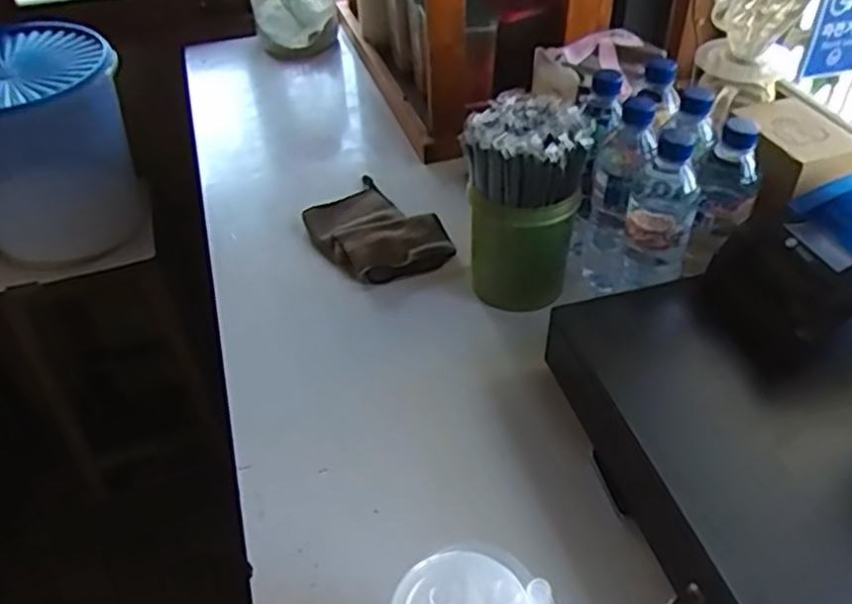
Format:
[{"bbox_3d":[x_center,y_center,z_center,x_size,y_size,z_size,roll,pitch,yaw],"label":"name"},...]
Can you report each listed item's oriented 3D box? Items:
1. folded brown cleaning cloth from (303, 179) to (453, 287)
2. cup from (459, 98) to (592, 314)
[{"bbox_3d":[-0.066,-0.086,0.901,0.137,0.032,0.192,-28,48,-25],"label":"folded brown cleaning cloth"},{"bbox_3d":[0.105,-0.096,0.769,0.116,0.219,0.103,8,44,11],"label":"cup"}]

